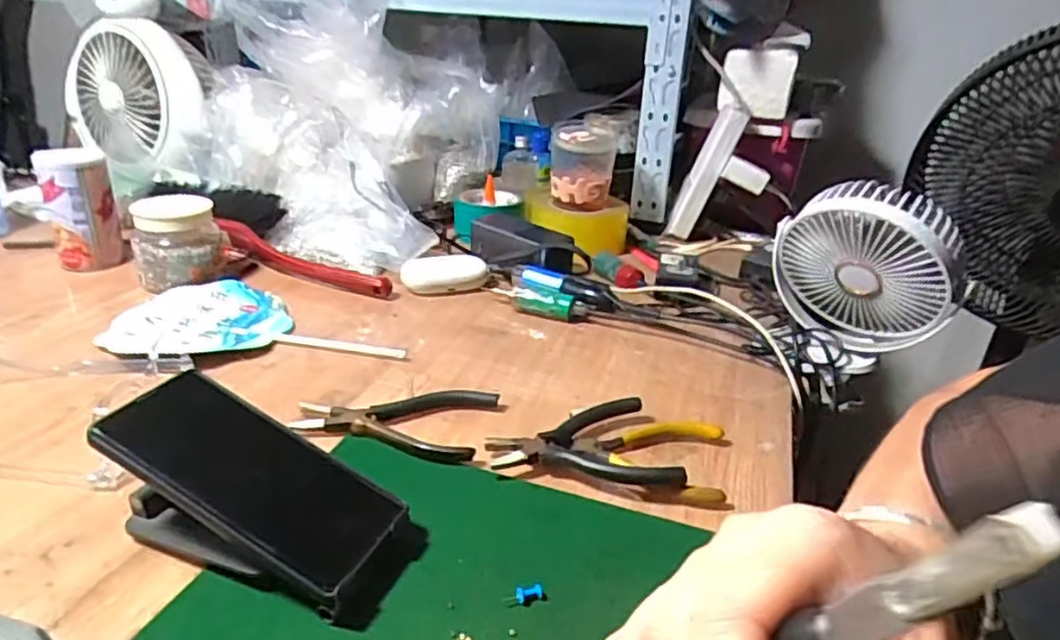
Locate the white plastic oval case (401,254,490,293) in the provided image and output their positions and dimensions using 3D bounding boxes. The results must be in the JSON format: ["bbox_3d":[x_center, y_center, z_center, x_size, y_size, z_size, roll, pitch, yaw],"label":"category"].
[{"bbox_3d":[-0.096,-0.053,0.752,0.094,0.033,0.051,-6,27,-18],"label":"white plastic oval case"}]

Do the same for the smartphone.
[{"bbox_3d":[-0.155,0.086,0.376,0.162,0.010,0.076,29,31,8],"label":"smartphone"}]

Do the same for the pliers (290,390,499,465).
[{"bbox_3d":[-0.102,0.072,0.507,0.138,0.014,0.080,6,26,7],"label":"pliers"}]

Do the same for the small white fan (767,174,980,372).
[{"bbox_3d":[0.303,-0.045,0.610,0.153,0.165,0.090,17,29,27],"label":"small white fan"}]

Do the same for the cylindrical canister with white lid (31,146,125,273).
[{"bbox_3d":[-0.491,-0.118,0.734,0.065,0.123,0.064,-14,31,-31],"label":"cylindrical canister with white lid"}]

